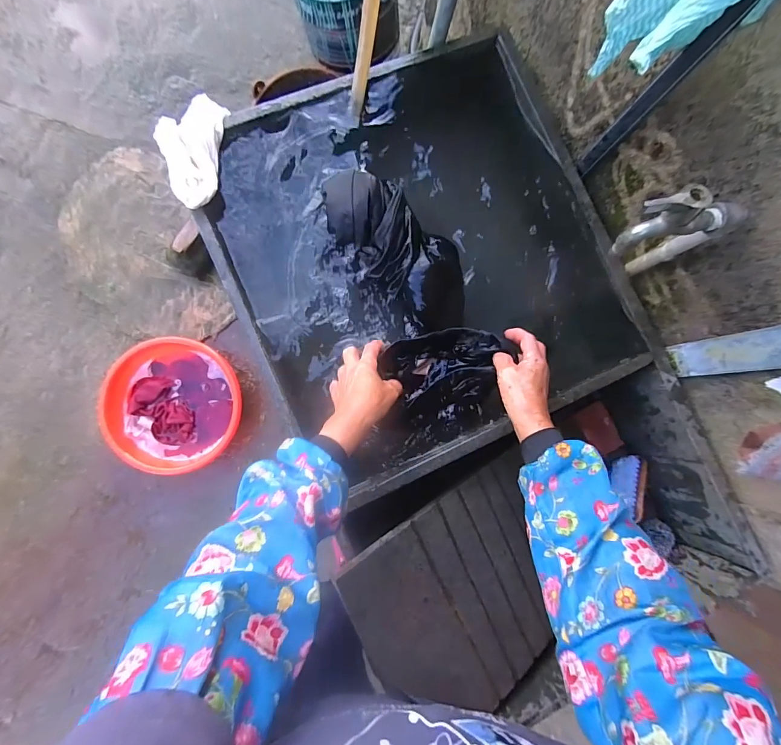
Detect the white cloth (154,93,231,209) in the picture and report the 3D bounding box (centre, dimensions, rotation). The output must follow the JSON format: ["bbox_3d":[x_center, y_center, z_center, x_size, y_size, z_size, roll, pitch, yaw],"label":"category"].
[{"bbox_3d":[-0.274,-0.303,0.513,0.079,0.036,0.174,3,80,-6],"label":"white cloth"}]

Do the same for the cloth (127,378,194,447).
[{"bbox_3d":[-0.658,0.114,1.096,0.134,0.038,0.220,-33,89,-6],"label":"cloth"}]

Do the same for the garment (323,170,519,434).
[{"bbox_3d":[0.038,-0.101,0.529,0.169,0.070,0.380,-26,94,-4],"label":"garment"}]

